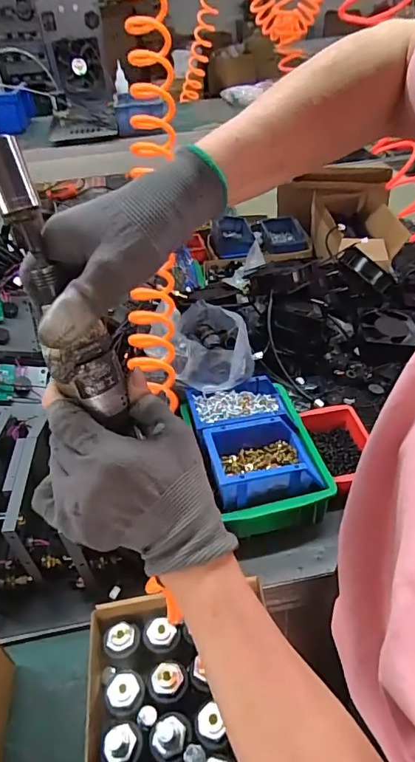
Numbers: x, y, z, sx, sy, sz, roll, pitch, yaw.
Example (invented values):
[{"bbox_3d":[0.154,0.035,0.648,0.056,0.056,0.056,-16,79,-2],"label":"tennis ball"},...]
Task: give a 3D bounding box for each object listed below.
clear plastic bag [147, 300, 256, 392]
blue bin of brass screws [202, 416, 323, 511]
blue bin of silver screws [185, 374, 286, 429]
[{"bbox_3d":[0.002,-0.056,0.770,0.135,0.090,0.160,-25,44,-22],"label":"clear plastic bag"},{"bbox_3d":[0.077,0.109,0.656,0.143,0.061,0.114,-12,41,-9],"label":"blue bin of brass screws"},{"bbox_3d":[0.051,0.043,0.737,0.153,0.052,0.100,-12,41,-8],"label":"blue bin of silver screws"}]

